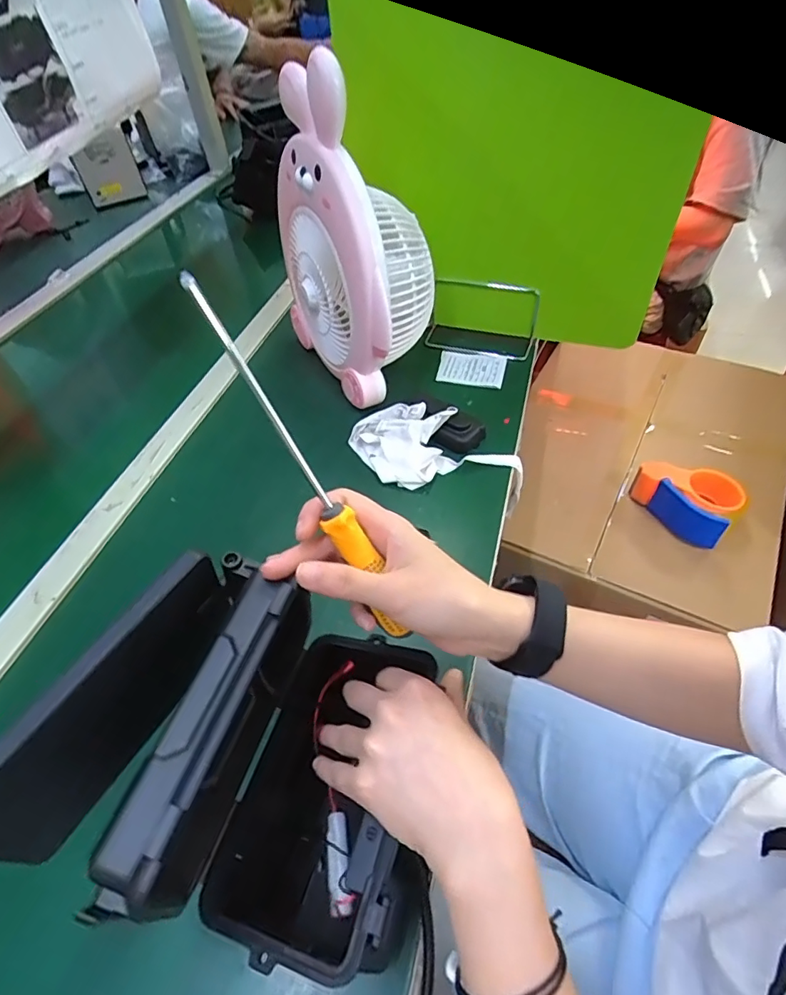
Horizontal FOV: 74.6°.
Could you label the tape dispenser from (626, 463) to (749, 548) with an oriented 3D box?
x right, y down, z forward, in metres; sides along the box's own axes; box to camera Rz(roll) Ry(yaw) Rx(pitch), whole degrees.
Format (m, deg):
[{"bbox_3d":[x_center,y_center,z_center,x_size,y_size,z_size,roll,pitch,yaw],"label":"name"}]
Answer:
[{"bbox_3d":[0.429,0.004,0.765,0.099,0.076,0.137,-38,57,-25],"label":"tape dispenser"}]

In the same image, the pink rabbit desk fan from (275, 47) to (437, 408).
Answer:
[{"bbox_3d":[-0.043,-0.298,0.616,0.134,0.321,0.244,-26,53,-17],"label":"pink rabbit desk fan"}]

